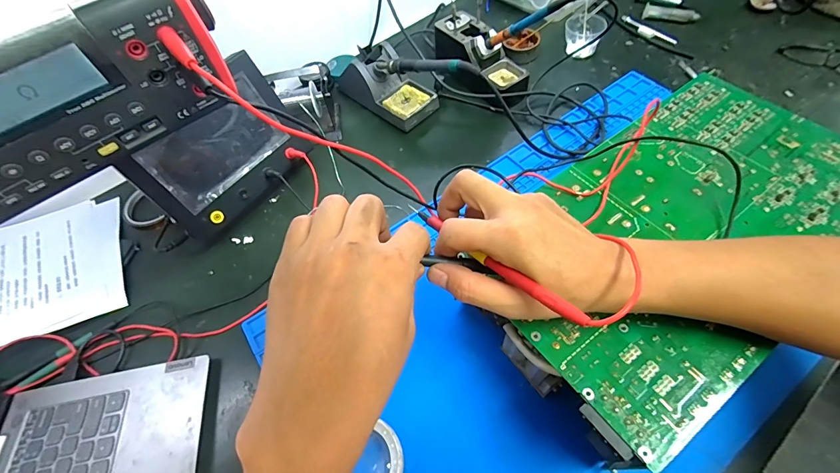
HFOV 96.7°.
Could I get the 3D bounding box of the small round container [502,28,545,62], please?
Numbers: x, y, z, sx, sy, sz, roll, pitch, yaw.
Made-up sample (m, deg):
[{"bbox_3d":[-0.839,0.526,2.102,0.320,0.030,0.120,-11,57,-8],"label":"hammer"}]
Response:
[{"bbox_3d":[0.181,-0.337,0.655,0.065,0.028,0.065,3,59,9],"label":"small round container"}]

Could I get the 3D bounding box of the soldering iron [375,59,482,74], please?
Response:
[{"bbox_3d":[0.001,-0.235,0.515,0.014,0.018,0.205,-43,41,-20],"label":"soldering iron"}]

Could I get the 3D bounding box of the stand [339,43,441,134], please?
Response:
[{"bbox_3d":[-0.059,-0.250,0.602,0.176,0.064,0.086,36,68,22],"label":"stand"}]

